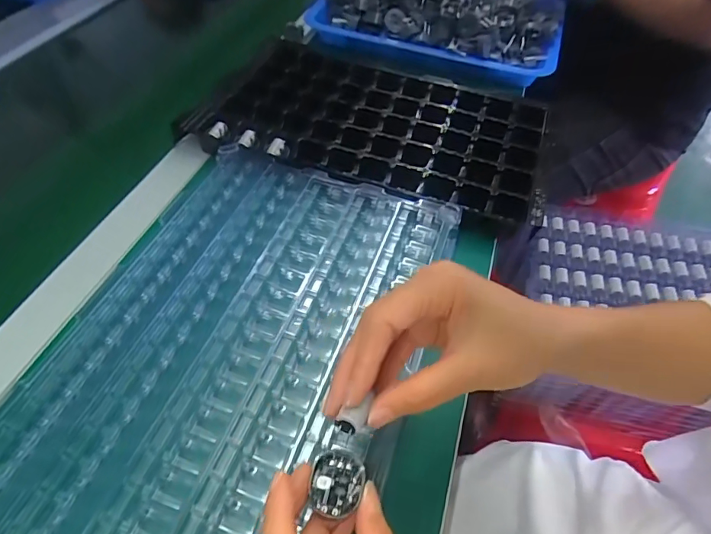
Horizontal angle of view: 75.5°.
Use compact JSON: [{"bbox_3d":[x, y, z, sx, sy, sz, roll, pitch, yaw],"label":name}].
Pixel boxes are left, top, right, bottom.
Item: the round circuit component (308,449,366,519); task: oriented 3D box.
[{"bbox_3d":[-0.009,0.099,0.212,0.023,0.004,0.027,18,50,10],"label":"round circuit component"}]

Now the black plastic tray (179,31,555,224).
[{"bbox_3d":[0.023,-0.155,0.484,0.342,0.029,0.212,17,53,11],"label":"black plastic tray"}]

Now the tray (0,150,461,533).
[{"bbox_3d":[-0.082,0.054,0.316,0.230,0.027,0.358,15,53,10],"label":"tray"}]

